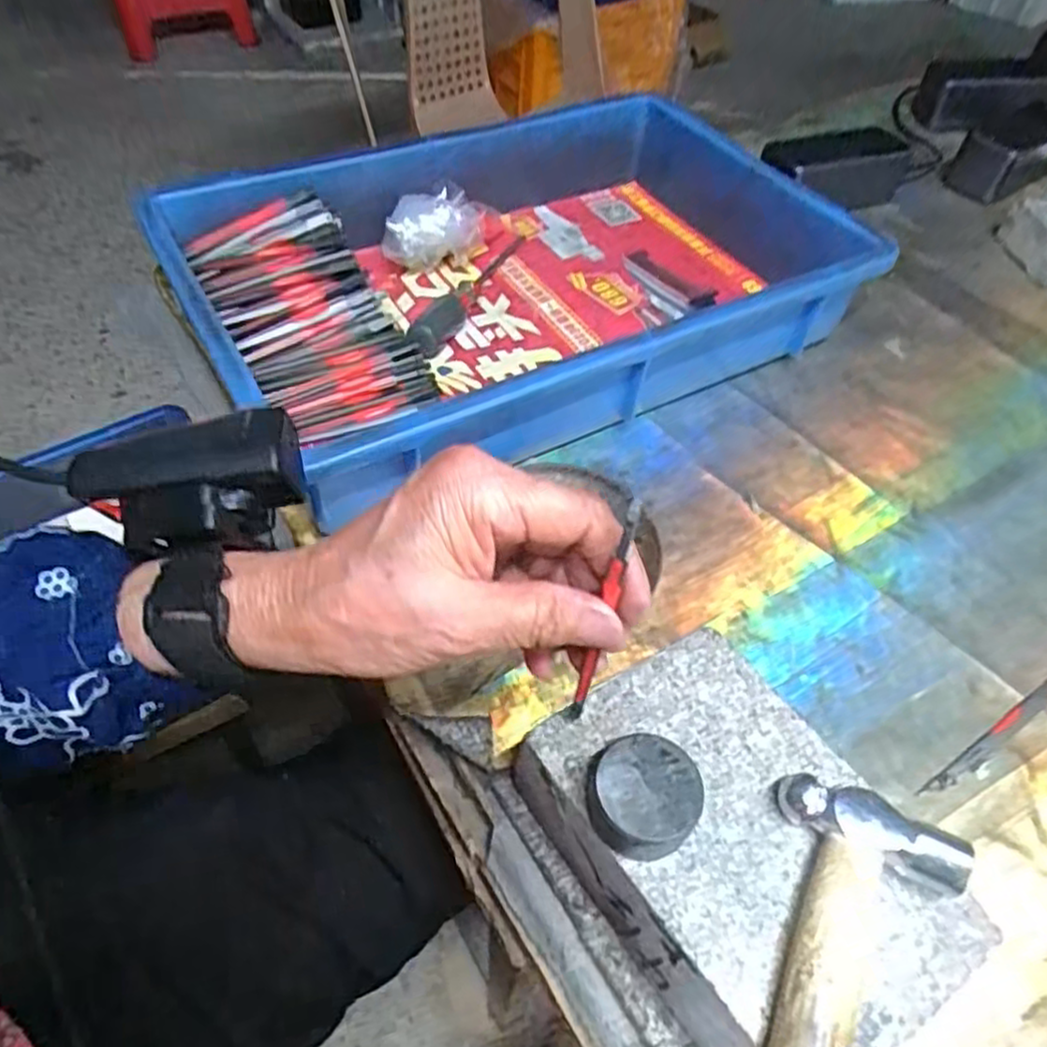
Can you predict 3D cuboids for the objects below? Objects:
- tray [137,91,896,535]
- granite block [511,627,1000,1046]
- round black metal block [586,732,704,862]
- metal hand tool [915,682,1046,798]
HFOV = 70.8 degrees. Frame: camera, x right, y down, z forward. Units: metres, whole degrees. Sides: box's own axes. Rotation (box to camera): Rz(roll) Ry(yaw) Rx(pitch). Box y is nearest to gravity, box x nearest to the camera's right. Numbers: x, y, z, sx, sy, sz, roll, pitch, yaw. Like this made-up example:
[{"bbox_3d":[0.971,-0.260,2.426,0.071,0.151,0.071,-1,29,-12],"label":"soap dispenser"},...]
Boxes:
[{"bbox_3d":[0.009,-0.180,0.520,0.432,0.085,0.277,-24,57,-21],"label":"tray"},{"bbox_3d":[0.076,0.129,0.286,0.105,0.062,0.147,-27,60,-21],"label":"granite block"},{"bbox_3d":[0.043,0.096,0.258,0.036,0.020,0.037,2,54,-3],"label":"round black metal block"},{"bbox_3d":[0.227,0.102,0.352,0.107,0.004,0.009,-26,57,-22],"label":"metal hand tool"}]

